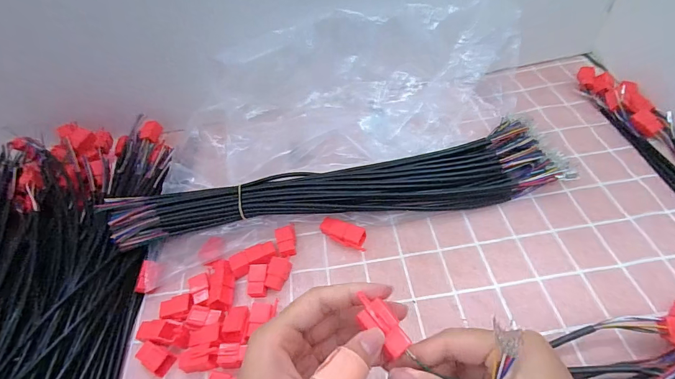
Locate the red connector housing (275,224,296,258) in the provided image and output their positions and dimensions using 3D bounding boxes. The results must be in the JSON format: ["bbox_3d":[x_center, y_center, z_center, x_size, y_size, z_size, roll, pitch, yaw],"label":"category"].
[{"bbox_3d":[-0.056,0.054,0.389,0.021,0.008,0.038,-13,48,-3],"label":"red connector housing"}]

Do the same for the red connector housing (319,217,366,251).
[{"bbox_3d":[0.005,0.047,0.387,0.054,0.015,0.024,18,54,24],"label":"red connector housing"}]

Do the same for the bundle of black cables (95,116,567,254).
[{"bbox_3d":[-0.008,-0.005,0.408,0.502,0.036,0.088,-10,49,1],"label":"bundle of black cables"}]

